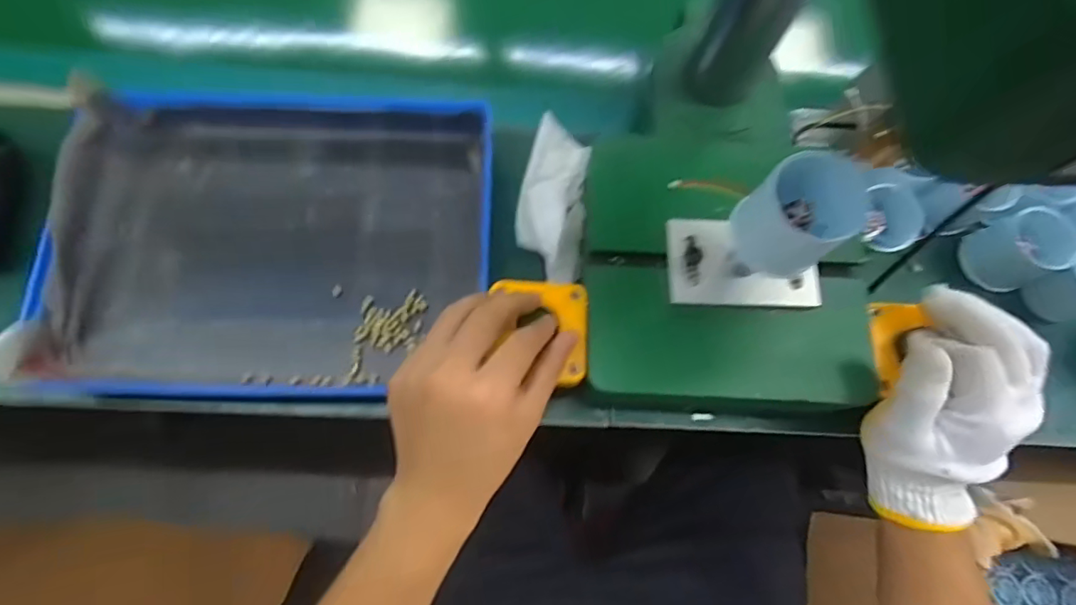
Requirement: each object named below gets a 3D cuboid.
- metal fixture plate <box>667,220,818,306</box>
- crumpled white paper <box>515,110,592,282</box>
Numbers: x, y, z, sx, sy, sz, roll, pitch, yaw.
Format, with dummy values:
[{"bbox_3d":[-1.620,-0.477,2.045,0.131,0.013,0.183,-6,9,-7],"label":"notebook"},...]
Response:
[{"bbox_3d":[0.138,-0.027,0.366,0.098,0.010,0.056,2,85,-1],"label":"metal fixture plate"},{"bbox_3d":[0.013,-0.090,0.432,0.058,0.044,0.154,-1,61,1],"label":"crumpled white paper"}]

